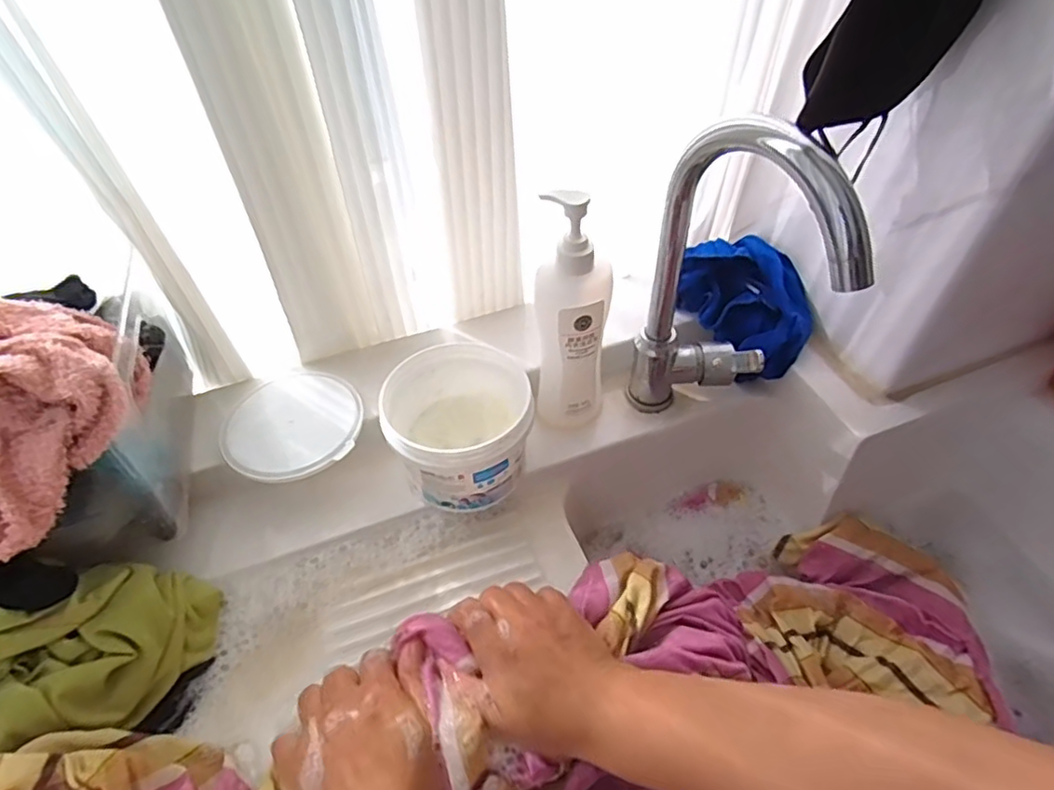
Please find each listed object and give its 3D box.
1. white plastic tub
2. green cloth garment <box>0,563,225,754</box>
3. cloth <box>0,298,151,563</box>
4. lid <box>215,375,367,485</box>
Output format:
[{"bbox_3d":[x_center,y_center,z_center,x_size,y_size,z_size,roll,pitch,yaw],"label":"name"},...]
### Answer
[{"bbox_3d":[-0.058,0.036,0.555,0.119,0.114,0.116,-1,49,1],"label":"white plastic tub"},{"bbox_3d":[-0.352,0.205,0.413,0.250,0.116,0.134,-17,51,-13],"label":"green cloth garment"},{"bbox_3d":[-0.323,0.006,0.401,0.169,0.096,0.145,35,58,28],"label":"cloth"},{"bbox_3d":[-0.221,0.022,0.579,0.124,0.010,0.134,-1,49,1],"label":"lid"}]

